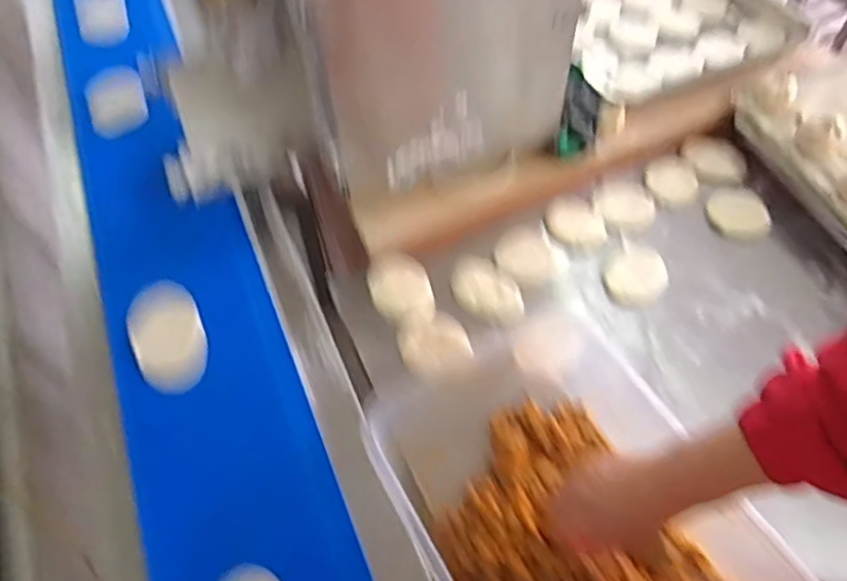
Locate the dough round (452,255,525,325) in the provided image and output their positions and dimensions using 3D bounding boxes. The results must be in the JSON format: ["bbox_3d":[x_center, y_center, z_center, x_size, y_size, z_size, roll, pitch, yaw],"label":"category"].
[{"bbox_3d":[0.087,0.002,0.842,0.107,0.023,0.075,31,62,20],"label":"dough round"}]

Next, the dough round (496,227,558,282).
[{"bbox_3d":[0.147,-0.052,0.878,0.084,0.019,0.080,0,56,0],"label":"dough round"}]

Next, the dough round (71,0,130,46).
[{"bbox_3d":[-0.620,-0.537,1.180,0.100,0.010,0.120,-14,97,-1],"label":"dough round"}]

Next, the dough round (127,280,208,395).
[{"bbox_3d":[-0.313,0.056,0.752,0.081,0.014,0.157,-23,59,-14],"label":"dough round"}]

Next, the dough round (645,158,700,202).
[{"bbox_3d":[0.381,-0.169,0.934,0.075,0.022,0.081,0,56,0],"label":"dough round"}]

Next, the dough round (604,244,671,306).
[{"bbox_3d":[0.301,-0.022,0.869,0.097,0.015,0.085,-34,62,-20],"label":"dough round"}]

